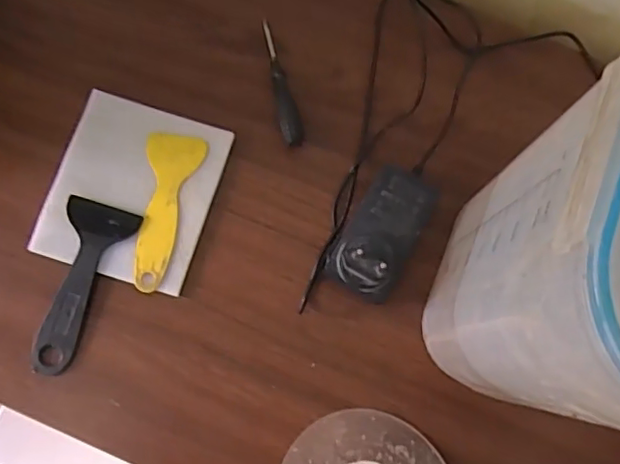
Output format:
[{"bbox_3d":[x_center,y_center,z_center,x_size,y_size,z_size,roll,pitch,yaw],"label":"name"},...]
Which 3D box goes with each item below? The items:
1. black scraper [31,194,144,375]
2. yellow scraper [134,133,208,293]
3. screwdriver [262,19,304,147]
[{"bbox_3d":[-0.176,0.041,0.448,0.052,0.004,0.131,18,78,1],"label":"black scraper"},{"bbox_3d":[-0.113,-0.016,0.466,0.042,0.007,0.124,8,78,-1],"label":"yellow scraper"},{"bbox_3d":[-0.026,-0.125,0.491,0.017,0.014,0.112,-15,79,-6],"label":"screwdriver"}]

